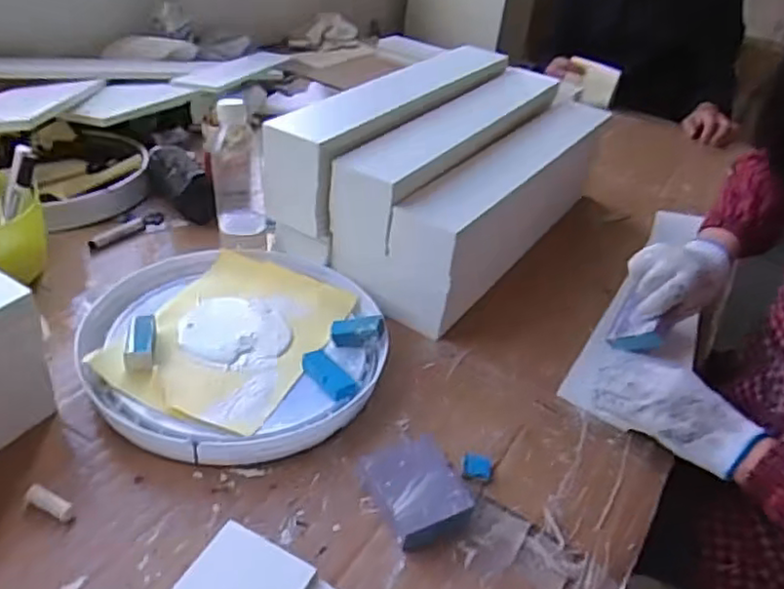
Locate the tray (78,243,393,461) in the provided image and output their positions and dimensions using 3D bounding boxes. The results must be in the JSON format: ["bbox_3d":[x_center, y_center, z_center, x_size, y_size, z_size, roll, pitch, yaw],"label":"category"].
[{"bbox_3d":[-0.159,0.050,0.680,0.291,0.046,0.290,4,36,-3],"label":"tray"}]

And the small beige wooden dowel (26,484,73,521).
[{"bbox_3d":[-0.275,0.169,0.520,0.041,0.016,0.015,19,38,17],"label":"small beige wooden dowel"}]

